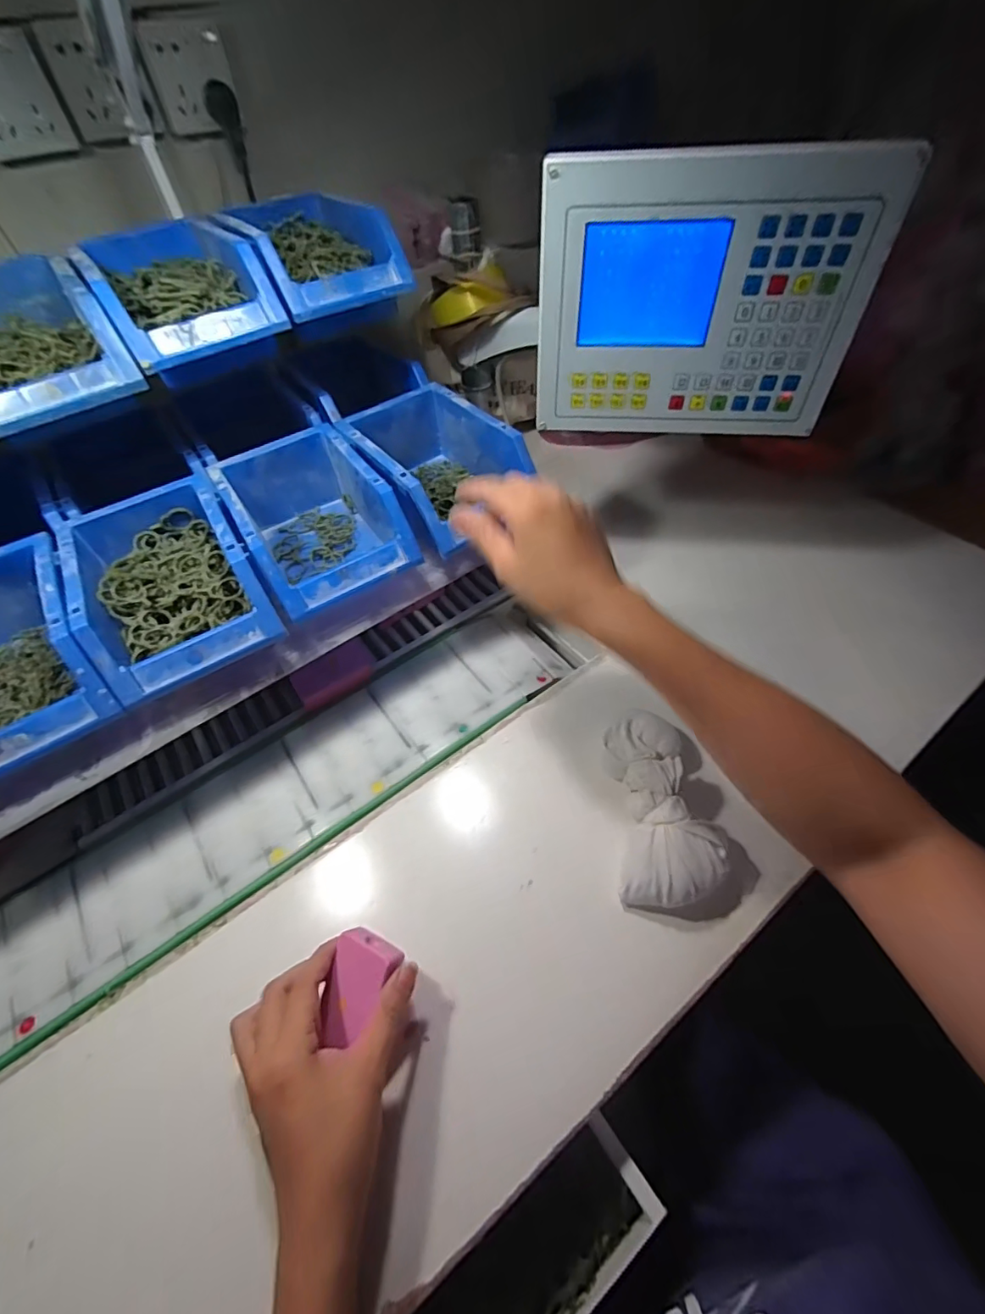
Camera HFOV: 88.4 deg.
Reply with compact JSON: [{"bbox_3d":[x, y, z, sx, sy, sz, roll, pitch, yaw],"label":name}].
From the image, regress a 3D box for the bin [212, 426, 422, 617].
[{"bbox_3d":[-0.160,-0.121,0.462,0.120,0.080,0.173,-29,56,-17],"label":"bin"}]

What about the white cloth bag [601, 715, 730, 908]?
[{"bbox_3d":[0.136,0.114,0.409,0.084,0.040,0.159,-1,53,4],"label":"white cloth bag"}]

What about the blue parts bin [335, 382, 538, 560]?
[{"bbox_3d":[-0.056,-0.187,0.498,0.123,0.071,0.167,-34,57,-20],"label":"blue parts bin"}]

